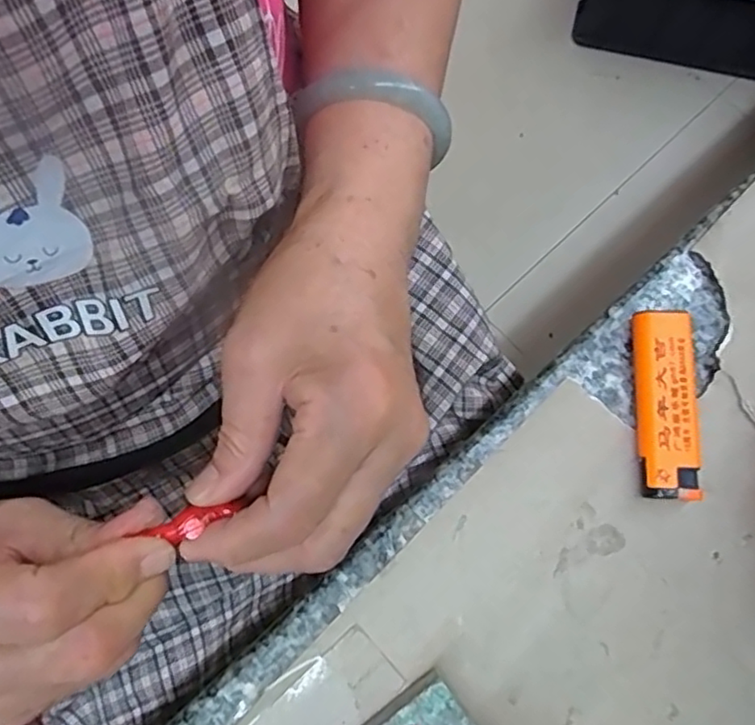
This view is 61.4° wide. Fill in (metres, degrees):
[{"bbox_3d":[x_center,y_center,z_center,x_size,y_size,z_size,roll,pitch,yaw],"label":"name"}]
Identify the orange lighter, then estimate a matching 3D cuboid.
[{"bbox_3d":[0.123,0.018,0.273,0.023,0.013,0.080,2,76,2],"label":"orange lighter"}]

